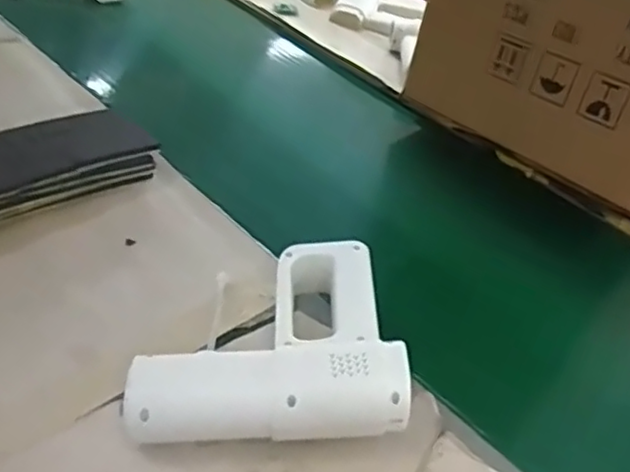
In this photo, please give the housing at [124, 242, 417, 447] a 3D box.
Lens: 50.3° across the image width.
[{"bbox_3d":[-0.040,0.085,0.562,0.206,0.066,0.183,1,39,-8],"label":"housing"}]

